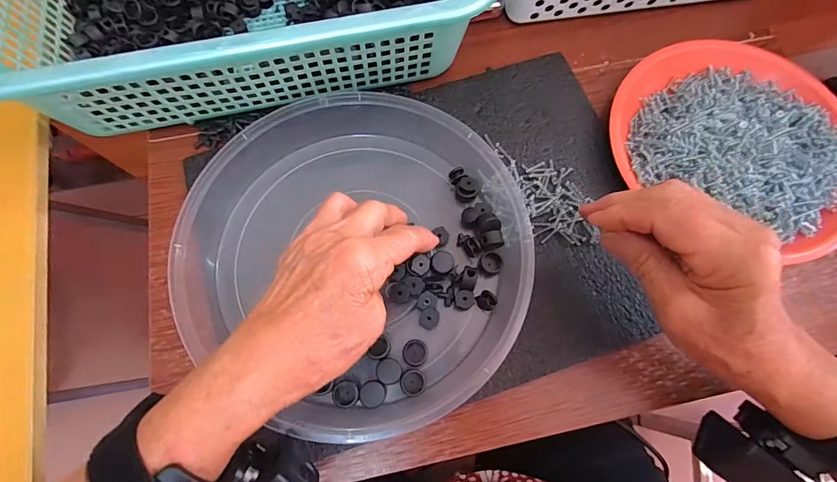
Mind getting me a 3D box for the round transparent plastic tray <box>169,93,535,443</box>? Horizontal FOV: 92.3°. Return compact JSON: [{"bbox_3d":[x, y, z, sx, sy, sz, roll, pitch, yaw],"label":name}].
[{"bbox_3d":[-0.042,0.001,0.293,0.230,0.053,0.244,0,73,-1],"label":"round transparent plastic tray"}]

